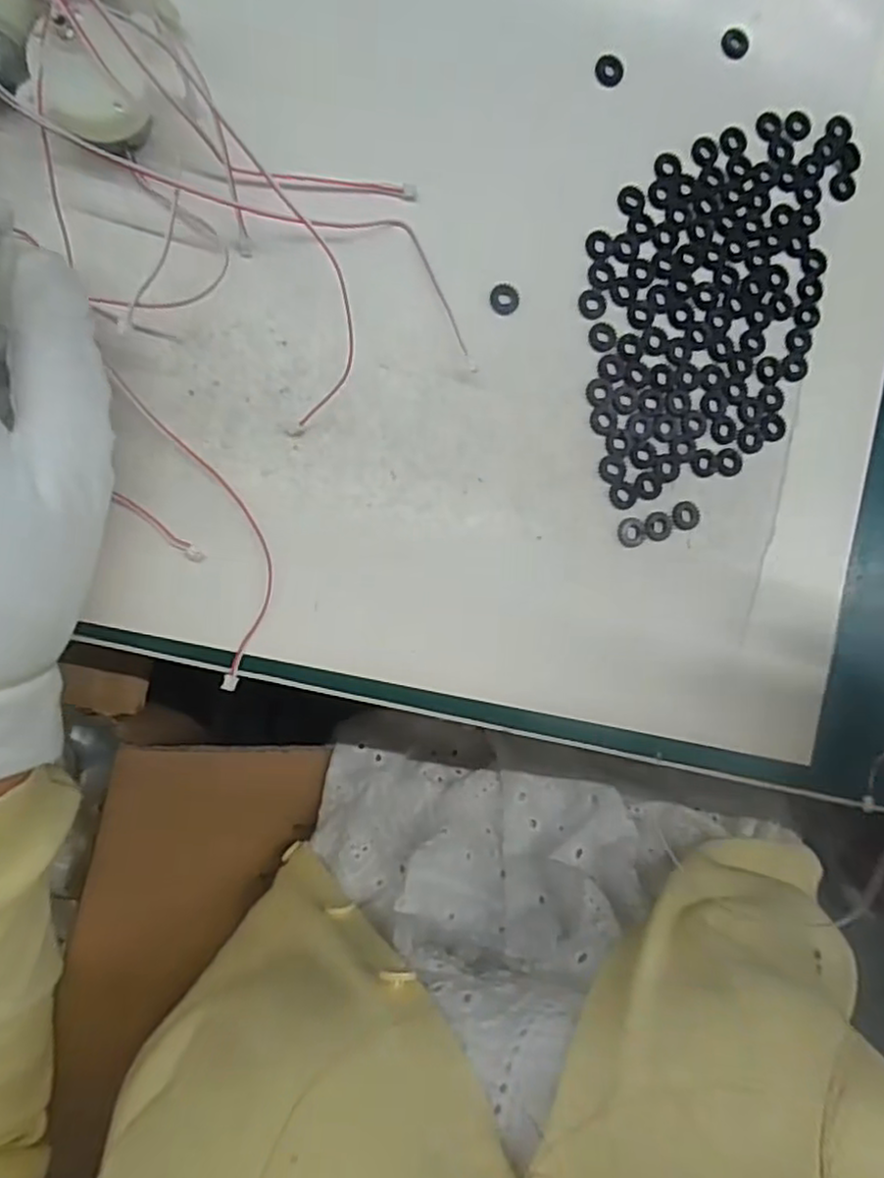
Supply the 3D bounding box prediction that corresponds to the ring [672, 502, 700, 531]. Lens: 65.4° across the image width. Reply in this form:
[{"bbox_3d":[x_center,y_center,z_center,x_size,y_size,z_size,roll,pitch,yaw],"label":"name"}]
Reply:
[{"bbox_3d":[0.091,-0.027,0.256,0.011,0.004,0.011,0,90,-10],"label":"ring"}]

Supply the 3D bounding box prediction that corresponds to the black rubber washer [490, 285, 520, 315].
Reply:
[{"bbox_3d":[0.023,-0.104,0.246,0.011,0.004,0.011,3,90,-10],"label":"black rubber washer"}]

